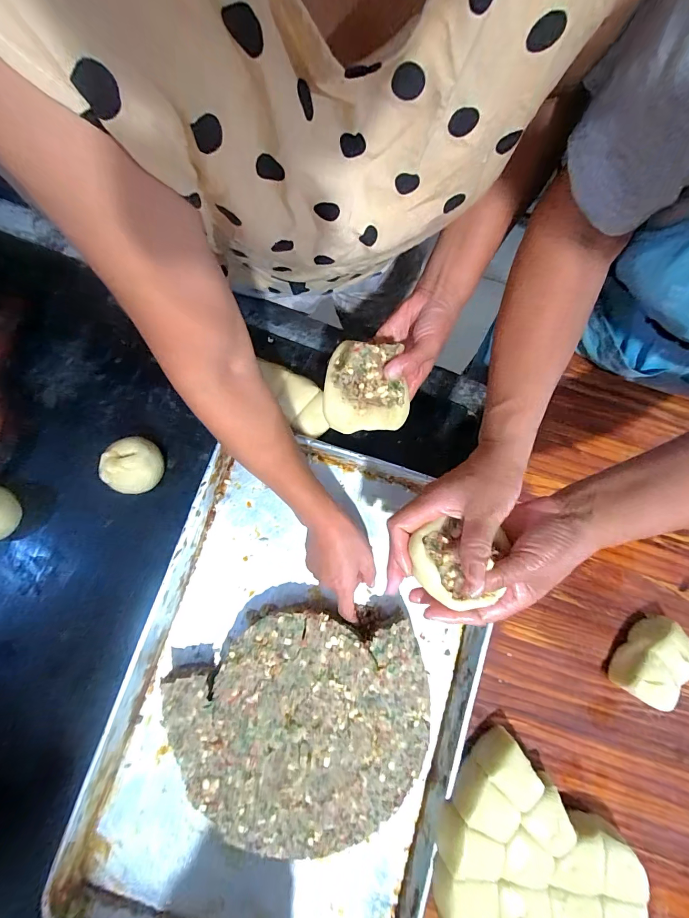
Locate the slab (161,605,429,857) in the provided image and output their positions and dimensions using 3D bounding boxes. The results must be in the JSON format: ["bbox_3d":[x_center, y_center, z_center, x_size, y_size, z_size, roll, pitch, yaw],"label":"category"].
[{"bbox_3d":[-0.054,0.313,0.445,0.295,0.045,0.244,-4,80,-1],"label":"slab"}]

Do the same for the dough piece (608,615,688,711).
[{"bbox_3d":[0.376,0.244,0.447,0.058,0.053,0.102,35,80,3],"label":"dough piece"}]

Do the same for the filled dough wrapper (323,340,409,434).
[{"bbox_3d":[0.025,-0.077,0.394,0.094,0.046,0.097,7,121,2],"label":"filled dough wrapper"}]

